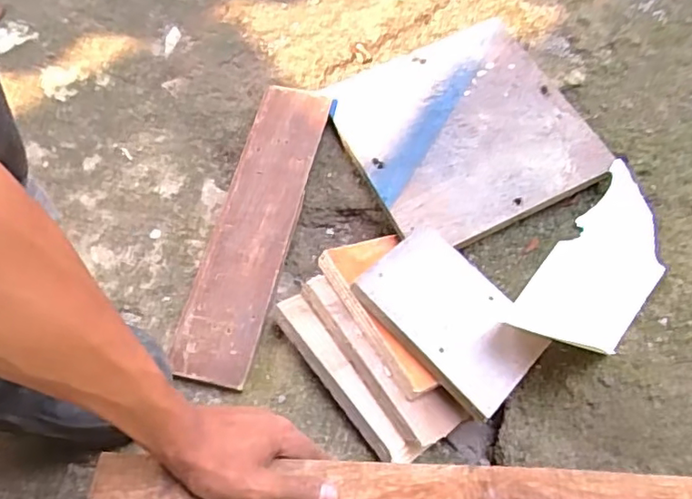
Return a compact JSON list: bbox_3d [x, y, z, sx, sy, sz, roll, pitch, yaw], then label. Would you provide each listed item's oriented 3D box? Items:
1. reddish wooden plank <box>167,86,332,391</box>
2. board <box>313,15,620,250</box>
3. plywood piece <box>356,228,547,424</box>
[{"bbox_3d":[-0.097,-0.028,0.628,0.082,0.031,0.346,11,63,8],"label":"reddish wooden plank"},{"bbox_3d":[0.133,-0.135,0.672,0.249,0.024,0.245,-24,64,-11],"label":"board"},{"bbox_3d":[0.101,0.059,0.554,0.166,0.017,0.117,45,58,13],"label":"plywood piece"}]

